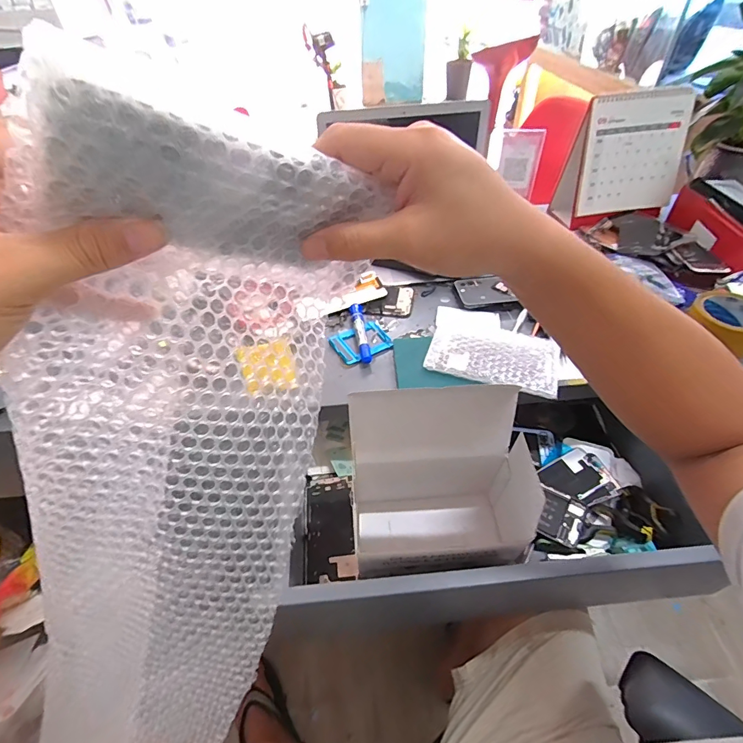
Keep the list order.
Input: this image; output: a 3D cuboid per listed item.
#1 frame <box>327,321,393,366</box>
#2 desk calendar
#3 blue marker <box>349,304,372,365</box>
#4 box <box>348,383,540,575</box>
[{"bbox_3d":[-0.019,-0.048,0.640,0.085,0.015,0.079,-23,49,-19],"label":"frame"},{"bbox_3d":[0.501,-0.422,0.809,0.201,0.209,0.105,-10,46,-7],"label":"desk calendar"},{"bbox_3d":[-0.016,-0.064,0.641,0.020,0.016,0.132,-9,46,-6],"label":"blue marker"},{"bbox_3d":[0.078,0.147,0.497,0.196,0.226,0.132,-1,45,1],"label":"box"}]

